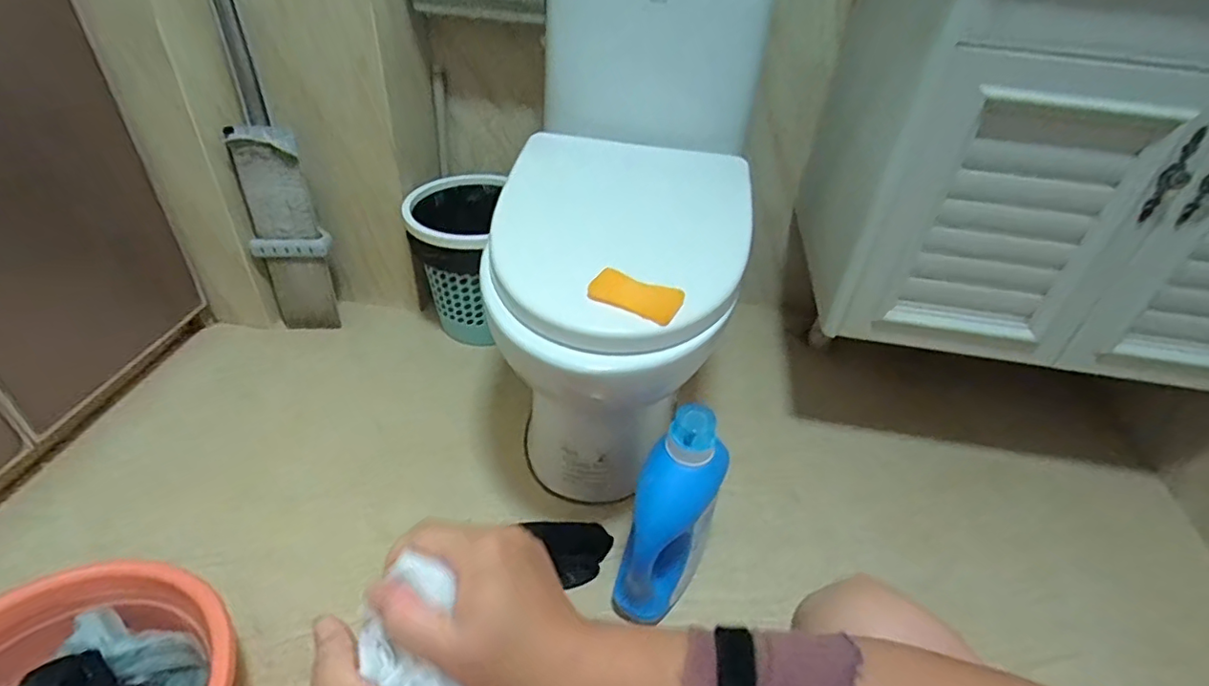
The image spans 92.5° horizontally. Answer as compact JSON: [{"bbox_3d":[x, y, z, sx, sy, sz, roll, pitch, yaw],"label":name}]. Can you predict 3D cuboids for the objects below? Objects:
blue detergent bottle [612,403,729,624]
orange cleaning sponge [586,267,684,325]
[{"bbox_3d":[0.086,0.227,0.757,0.107,0.323,0.069,17,17,12],"label":"blue detergent bottle"},{"bbox_3d":[0.035,-0.056,0.652,0.100,0.022,0.050,20,41,18],"label":"orange cleaning sponge"}]

